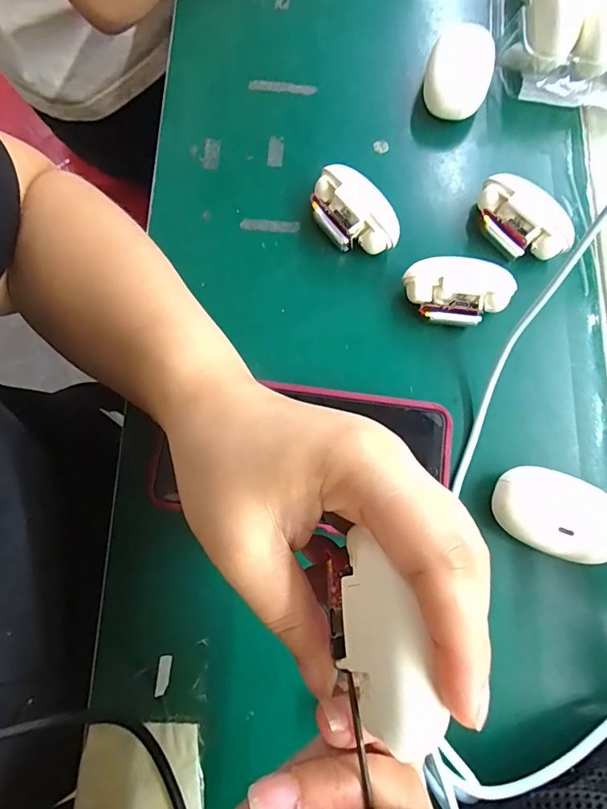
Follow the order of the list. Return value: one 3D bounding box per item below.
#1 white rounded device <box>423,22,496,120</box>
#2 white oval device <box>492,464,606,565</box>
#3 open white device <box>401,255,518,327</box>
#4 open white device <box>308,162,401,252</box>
[{"bbox_3d":[0.104,-0.220,0.304,0.041,0.037,0.046,17,79,3],"label":"white rounded device"},{"bbox_3d":[0.140,0.061,0.251,0.065,0.025,0.043,22,79,4],"label":"white oval device"},{"bbox_3d":[0.095,-0.068,0.279,0.065,0.028,0.037,9,78,1],"label":"open white device"},{"bbox_3d":[0.031,-0.120,0.290,0.035,0.030,0.061,-43,82,-8],"label":"open white device"}]

